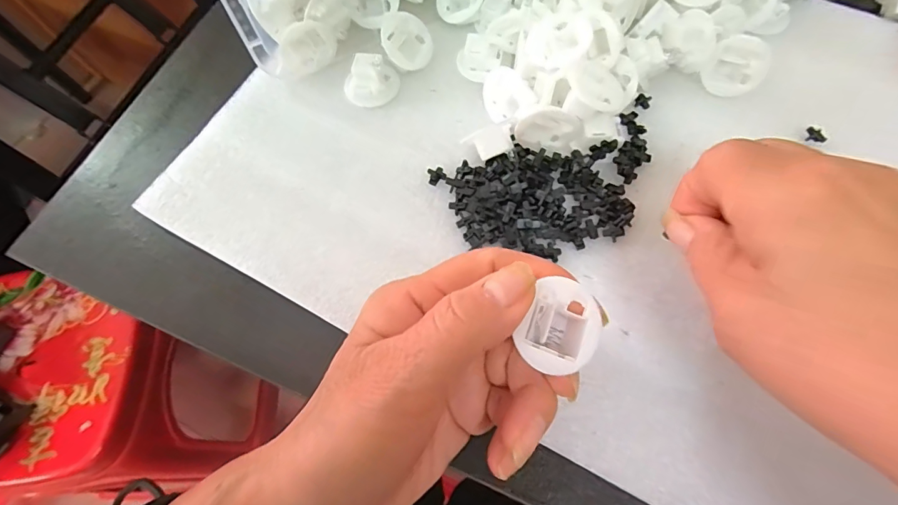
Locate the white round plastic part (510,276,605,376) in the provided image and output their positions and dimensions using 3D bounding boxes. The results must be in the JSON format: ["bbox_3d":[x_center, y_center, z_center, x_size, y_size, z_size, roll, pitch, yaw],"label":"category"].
[{"bbox_3d":[0.039,0.027,0.162,0.027,0.013,0.030,31,78,-1],"label":"white round plastic part"}]

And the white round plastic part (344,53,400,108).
[{"bbox_3d":[-0.045,-0.100,0.265,0.031,0.016,0.027,-16,69,-3],"label":"white round plastic part"}]

